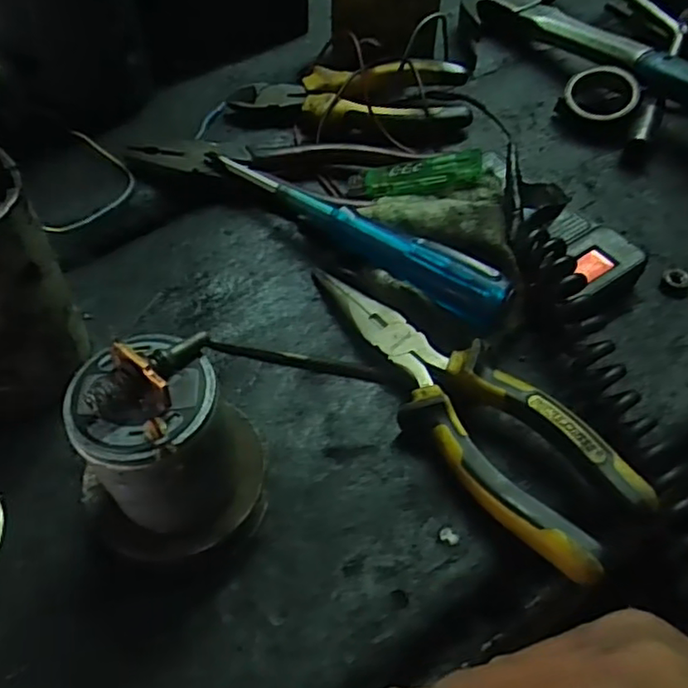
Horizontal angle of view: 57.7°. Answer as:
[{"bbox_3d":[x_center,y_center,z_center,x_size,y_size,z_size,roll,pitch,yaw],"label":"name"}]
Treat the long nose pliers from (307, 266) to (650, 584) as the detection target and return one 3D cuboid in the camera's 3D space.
[{"bbox_3d":[0.044,0.020,0.282,0.052,0.034,0.192,-30,58,-22],"label":"long nose pliers"}]

